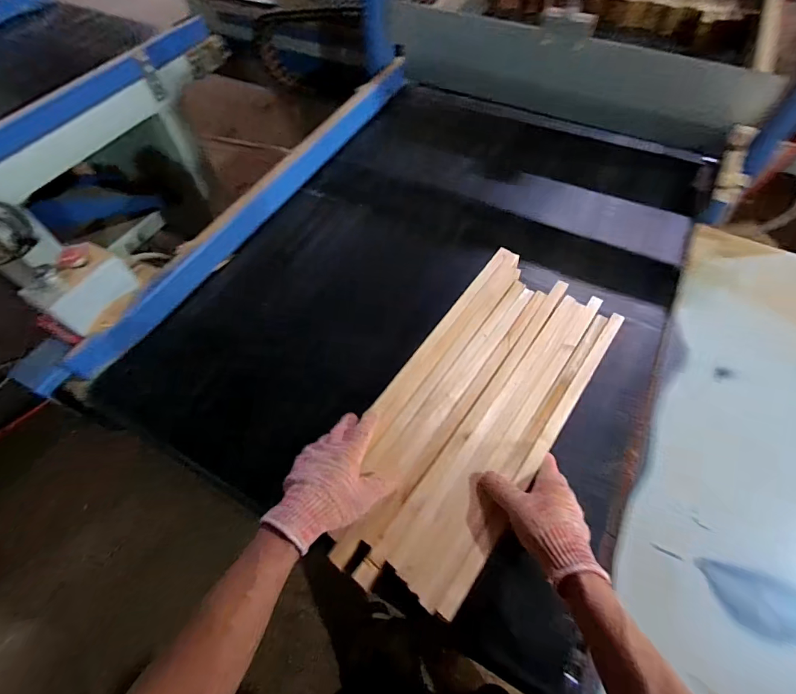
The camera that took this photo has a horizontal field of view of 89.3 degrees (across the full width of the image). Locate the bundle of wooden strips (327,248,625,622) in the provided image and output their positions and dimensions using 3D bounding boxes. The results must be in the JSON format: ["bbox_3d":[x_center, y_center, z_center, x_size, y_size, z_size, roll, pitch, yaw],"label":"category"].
[{"bbox_3d":[0.115,0.077,0.564,0.229,0.022,0.507,26,62,20],"label":"bundle of wooden strips"}]

